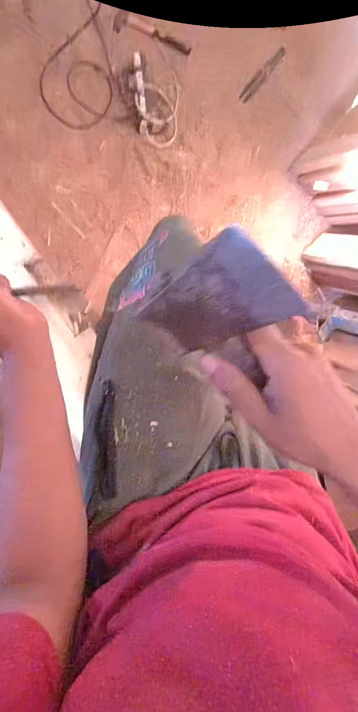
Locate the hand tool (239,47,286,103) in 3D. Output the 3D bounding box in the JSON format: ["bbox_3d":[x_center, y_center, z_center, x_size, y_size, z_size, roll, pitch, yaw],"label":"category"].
[{"bbox_3d":[0.302,-1.021,1.244,0.039,0.013,0.209,43,100,-7],"label":"hand tool"}]

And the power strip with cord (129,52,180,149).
[{"bbox_3d":[-0.084,-0.885,1.173,0.176,0.060,0.260,5,90,-8],"label":"power strip with cord"}]

